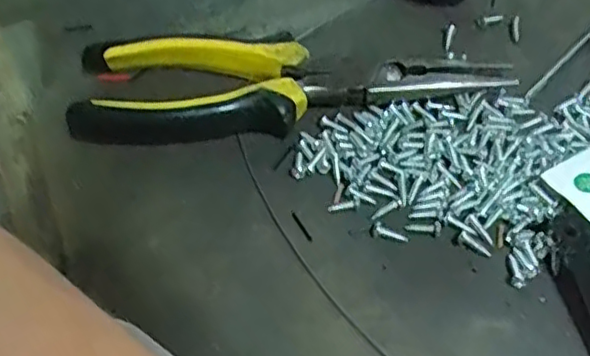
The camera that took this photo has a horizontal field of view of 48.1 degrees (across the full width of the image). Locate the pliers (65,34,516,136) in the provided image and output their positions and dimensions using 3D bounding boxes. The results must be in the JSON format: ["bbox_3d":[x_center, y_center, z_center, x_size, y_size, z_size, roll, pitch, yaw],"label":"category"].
[{"bbox_3d":[-0.003,-0.045,0.300,0.194,0.022,0.055,-1,51,2],"label":"pliers"}]

